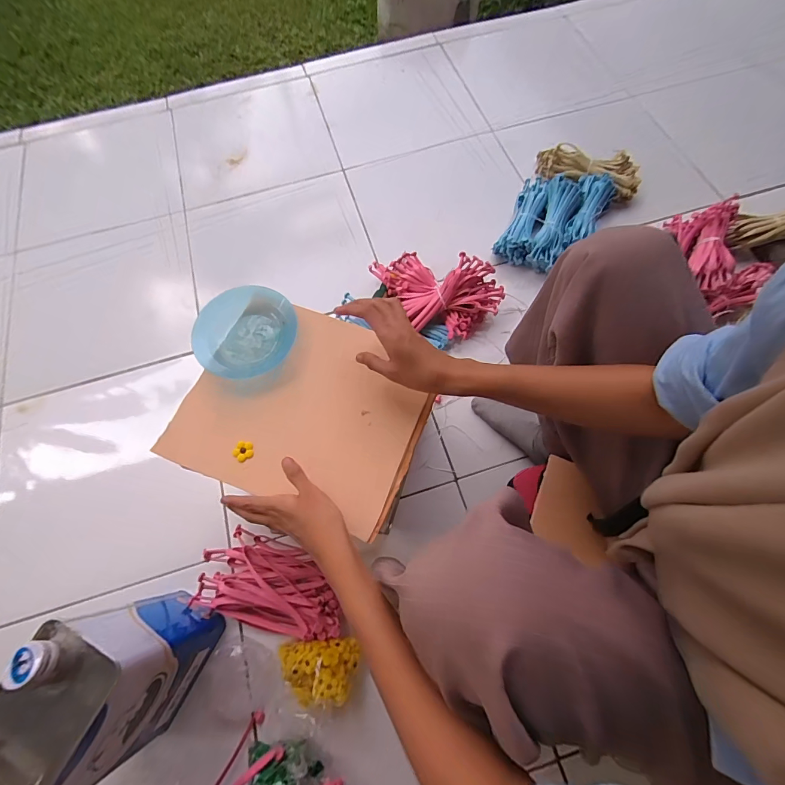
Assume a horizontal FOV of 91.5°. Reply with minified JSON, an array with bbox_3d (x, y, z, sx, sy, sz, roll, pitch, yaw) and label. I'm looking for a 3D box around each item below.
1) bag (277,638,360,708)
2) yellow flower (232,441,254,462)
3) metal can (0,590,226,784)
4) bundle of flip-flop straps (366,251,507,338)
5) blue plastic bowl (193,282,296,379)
[{"bbox_3d":[-0.106,0.395,0.544,0.118,0.032,0.076,-6,71,4],"label":"bag"},{"bbox_3d":[-0.175,0.069,0.451,0.024,0.007,0.024,-1,69,2],"label":"yellow flower"},{"bbox_3d":[-0.338,0.352,0.459,0.110,0.250,0.162,25,72,11],"label":"metal can"},{"bbox_3d":[0.073,-0.203,0.738,0.262,0.092,0.136,24,71,11],"label":"bundle of flip-flop straps"},{"bbox_3d":[-0.185,-0.079,0.488,0.115,0.036,0.127,32,73,13],"label":"blue plastic bowl"}]

